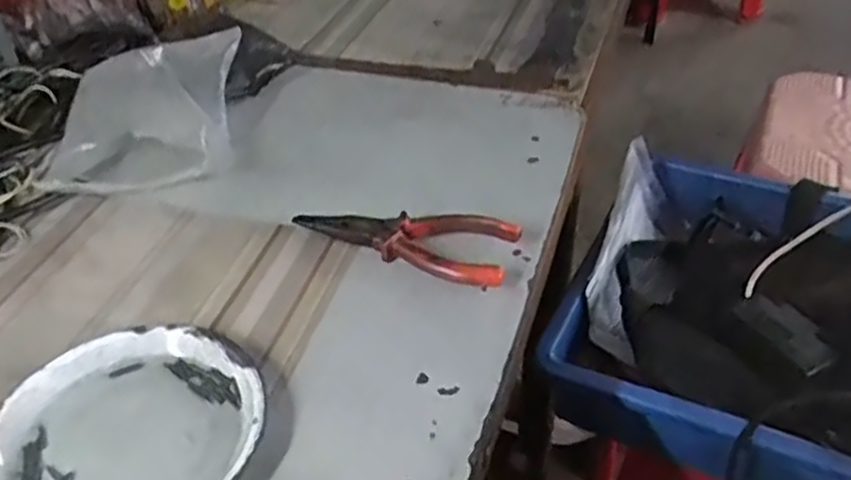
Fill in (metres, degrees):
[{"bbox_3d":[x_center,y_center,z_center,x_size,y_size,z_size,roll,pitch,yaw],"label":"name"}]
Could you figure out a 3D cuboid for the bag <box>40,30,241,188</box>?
[{"bbox_3d":[-0.218,-0.105,0.578,0.123,0.046,0.173,-4,40,-2],"label":"bag"}]

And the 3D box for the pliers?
[{"bbox_3d":[-0.014,-0.002,0.460,0.141,0.020,0.045,12,42,17],"label":"pliers"}]

